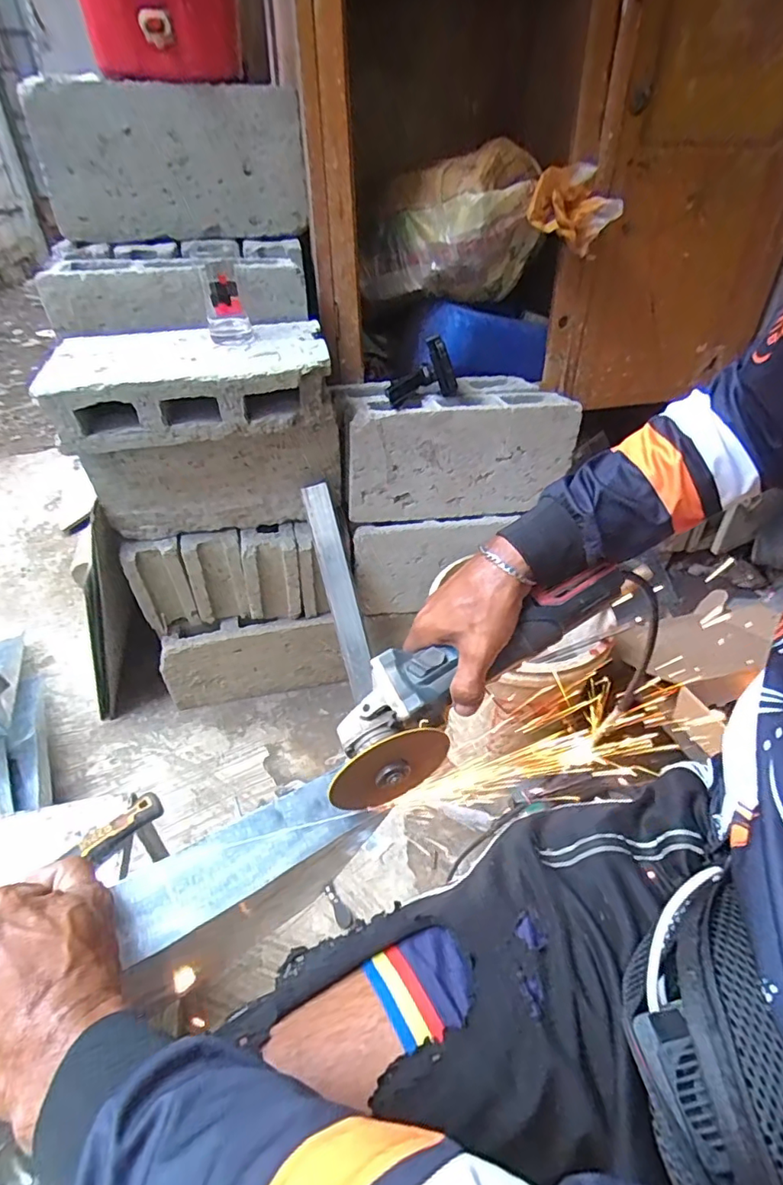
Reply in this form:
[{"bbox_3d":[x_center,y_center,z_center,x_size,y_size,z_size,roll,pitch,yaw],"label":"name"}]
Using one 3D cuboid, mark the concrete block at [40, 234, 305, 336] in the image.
[{"bbox_3d":[-0.347,-0.513,0.881,0.392,0.104,0.180,-7,39,-9],"label":"concrete block"}]

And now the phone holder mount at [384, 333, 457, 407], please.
[{"bbox_3d":[0.053,-0.358,0.878,0.108,0.105,0.122,2,38,2],"label":"phone holder mount"}]

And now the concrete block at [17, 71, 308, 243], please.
[{"bbox_3d":[-0.339,-0.688,0.855,0.403,0.190,0.113,-19,42,-22],"label":"concrete block"}]

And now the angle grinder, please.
[{"bbox_3d":[0.066,0.071,0.444,0.276,0.085,0.076,-34,45,-3],"label":"angle grinder"}]

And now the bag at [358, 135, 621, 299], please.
[{"bbox_3d":[0.158,-0.659,0.964,0.451,0.229,0.176,-5,37,16],"label":"bag"}]

